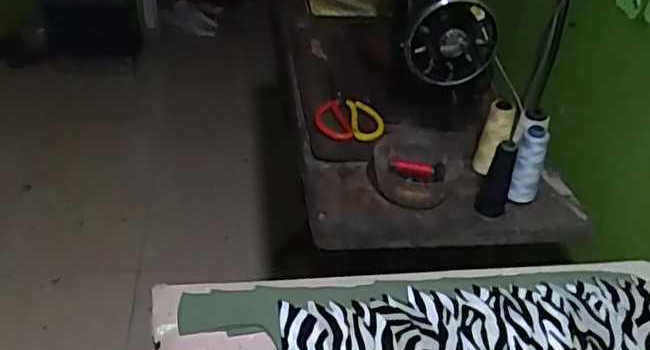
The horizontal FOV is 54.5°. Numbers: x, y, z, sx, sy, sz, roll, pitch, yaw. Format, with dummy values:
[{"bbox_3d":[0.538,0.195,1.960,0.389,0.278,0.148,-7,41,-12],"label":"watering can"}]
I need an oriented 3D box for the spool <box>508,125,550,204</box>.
[{"bbox_3d":[0.281,-0.008,0.874,0.036,0.118,0.042,17,39,21],"label":"spool"}]

